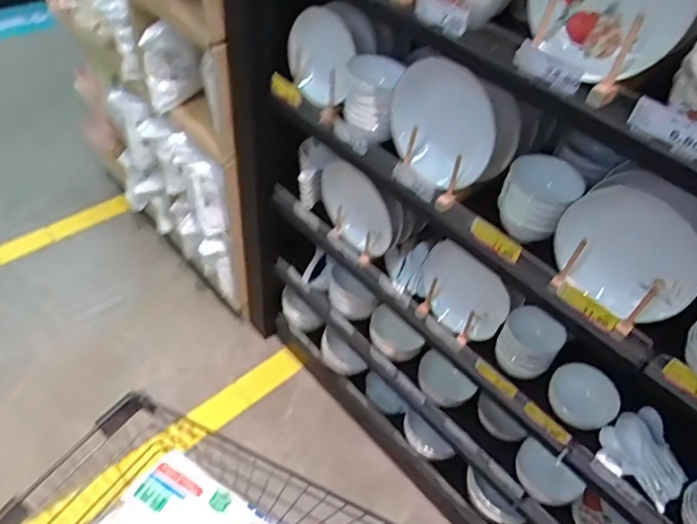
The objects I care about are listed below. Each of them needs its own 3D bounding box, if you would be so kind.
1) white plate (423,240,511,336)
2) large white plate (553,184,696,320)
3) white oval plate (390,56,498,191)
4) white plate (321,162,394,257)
[{"bbox_3d":[0.230,0.059,1.106,0.203,0.166,0.061,36,53,25],"label":"white plate"},{"bbox_3d":[0.417,-0.012,0.794,0.207,0.168,0.032,41,35,5],"label":"large white plate"},{"bbox_3d":[0.159,-0.233,0.910,0.193,0.263,0.016,37,67,7],"label":"white oval plate"},{"bbox_3d":[0.014,-0.116,1.213,0.020,0.208,0.217,-34,59,-32],"label":"white plate"}]

